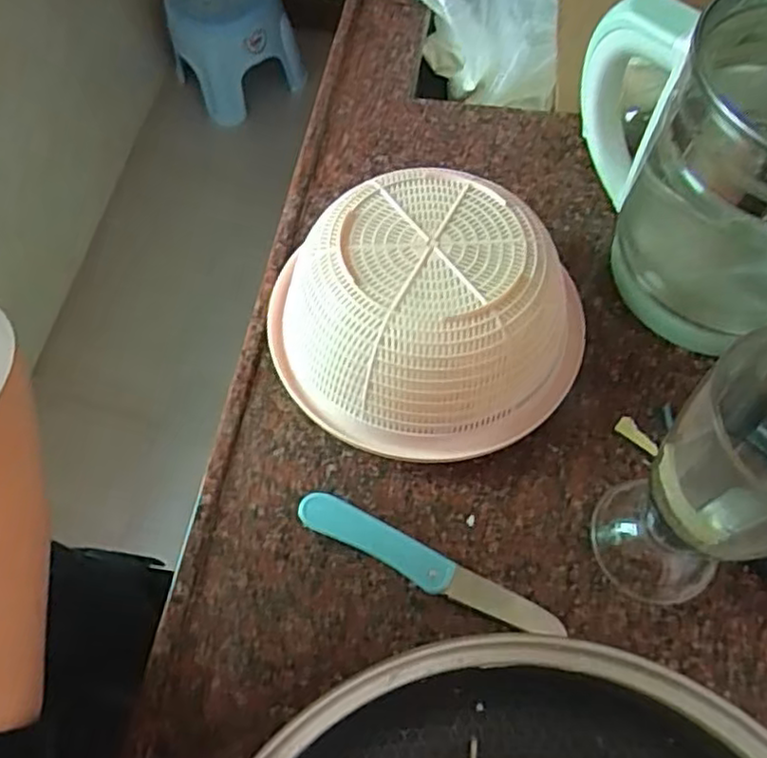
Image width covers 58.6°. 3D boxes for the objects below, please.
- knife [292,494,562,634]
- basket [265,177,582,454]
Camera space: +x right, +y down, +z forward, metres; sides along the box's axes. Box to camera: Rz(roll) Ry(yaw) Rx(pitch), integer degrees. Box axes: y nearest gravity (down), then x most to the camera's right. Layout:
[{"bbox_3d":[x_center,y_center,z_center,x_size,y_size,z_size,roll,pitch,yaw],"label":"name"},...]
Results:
[{"bbox_3d":[0.024,0.111,0.405,0.164,0.010,0.022,25,67,13],"label":"knife"},{"bbox_3d":[0.026,-0.035,0.429,0.167,0.093,0.168,-41,69,-17],"label":"basket"}]

